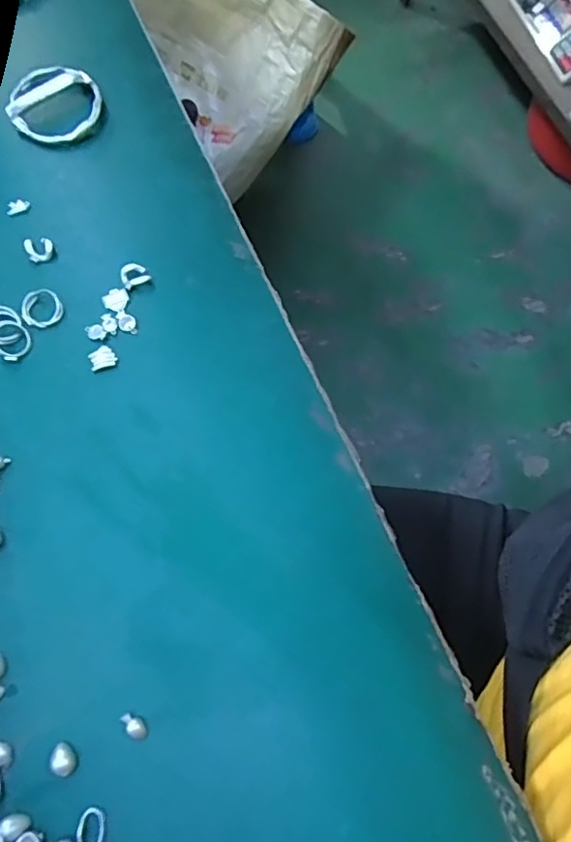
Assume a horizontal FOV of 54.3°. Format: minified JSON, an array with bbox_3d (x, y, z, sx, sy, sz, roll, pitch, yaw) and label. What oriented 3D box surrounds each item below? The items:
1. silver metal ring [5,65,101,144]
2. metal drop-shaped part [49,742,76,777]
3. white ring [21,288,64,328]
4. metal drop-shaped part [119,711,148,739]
[{"bbox_3d":[-0.152,-0.210,0.369,0.059,0.012,0.064,1,68,-2],"label":"silver metal ring"},{"bbox_3d":[-0.092,0.140,0.229,0.012,0.007,0.009,35,71,12],"label":"metal drop-shaped part"},{"bbox_3d":[-0.136,-0.063,0.310,0.022,0.006,0.022,1,68,-2],"label":"white ring"},{"bbox_3d":[-0.064,0.129,0.235,0.013,0.004,0.007,28,70,9],"label":"metal drop-shaped part"}]

